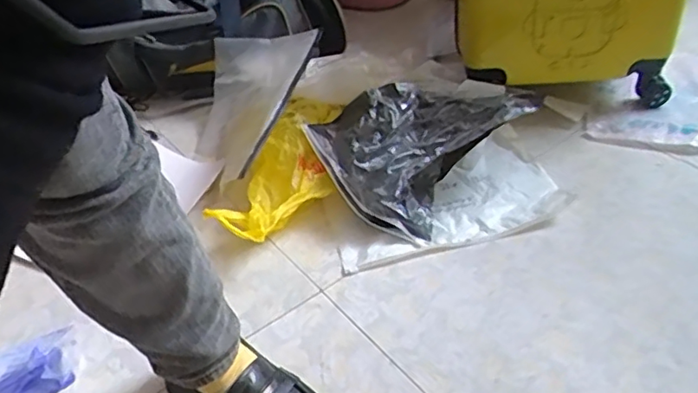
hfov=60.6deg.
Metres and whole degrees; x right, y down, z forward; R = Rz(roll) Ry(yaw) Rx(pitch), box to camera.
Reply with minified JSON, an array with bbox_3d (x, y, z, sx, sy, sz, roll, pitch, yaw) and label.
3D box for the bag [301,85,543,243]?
[{"bbox_3d":[0.108,-0.080,0.943,0.252,0.135,0.297,29,49,33],"label":"bag"}]

